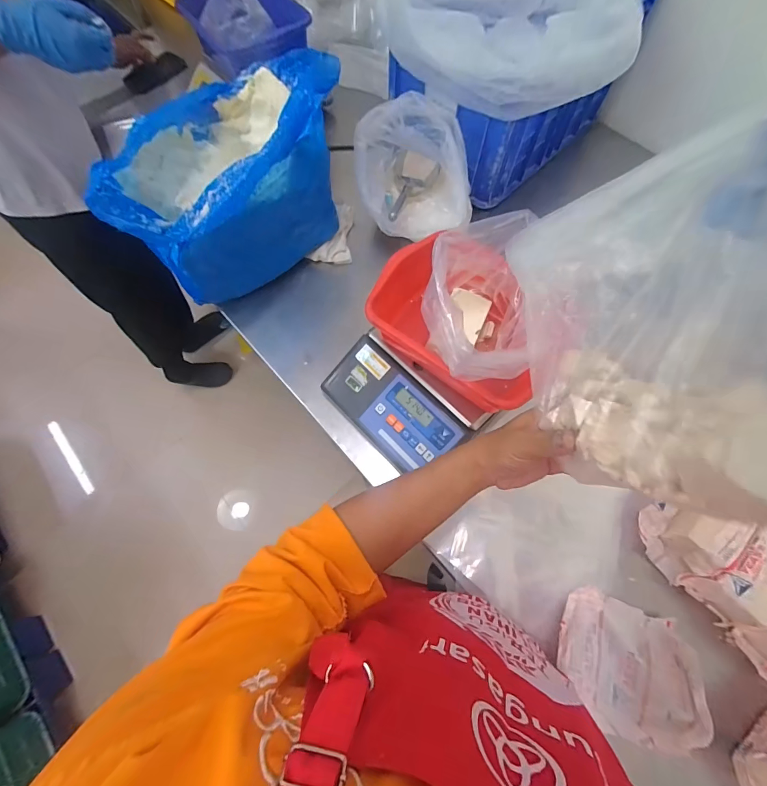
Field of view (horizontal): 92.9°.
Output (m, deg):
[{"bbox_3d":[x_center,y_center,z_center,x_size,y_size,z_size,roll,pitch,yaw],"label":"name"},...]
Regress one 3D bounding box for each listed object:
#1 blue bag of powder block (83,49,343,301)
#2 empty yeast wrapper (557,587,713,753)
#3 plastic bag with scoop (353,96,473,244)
[{"bbox_3d":[-0.259,-0.378,0.672,0.231,0.240,0.454,34,73,13],"label":"blue bag of powder block"},{"bbox_3d":[0.328,0.369,0.489,0.205,0.048,0.156,18,70,8],"label":"empty yeast wrapper"},{"bbox_3d":[0.050,-0.433,0.708,0.199,0.167,0.231,-15,69,-5],"label":"plastic bag with scoop"}]

